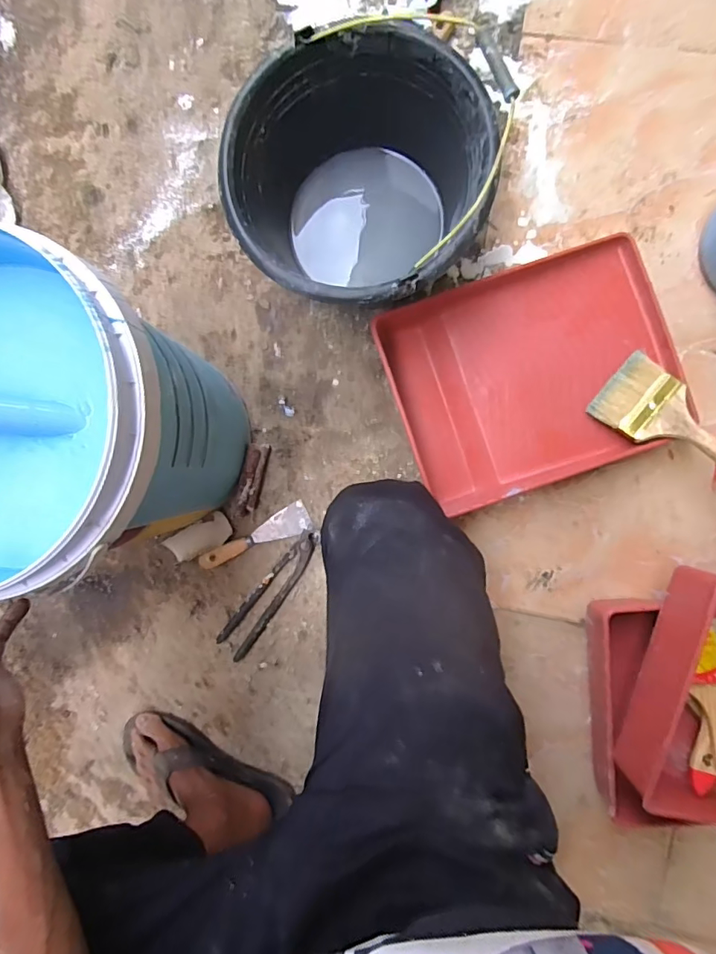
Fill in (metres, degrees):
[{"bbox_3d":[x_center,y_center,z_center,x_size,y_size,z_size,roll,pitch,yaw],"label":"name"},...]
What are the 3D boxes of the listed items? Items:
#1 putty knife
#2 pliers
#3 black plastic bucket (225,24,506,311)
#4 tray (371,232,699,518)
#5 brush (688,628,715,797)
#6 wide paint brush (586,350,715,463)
[{"bbox_3d":[-0.154,0.086,0.727,0.170,0.019,0.046,-21,89,5],"label":"putty knife"},{"bbox_3d":[-0.129,0.169,0.723,0.048,0.022,0.223,36,93,4],"label":"pliers"},{"bbox_3d":[0.008,-0.342,0.626,0.288,0.196,0.291,0,90,5],"label":"black plastic bucket"},{"bbox_3d":[0.236,-0.138,0.677,0.358,0.050,0.294,-18,89,5],"label":"tray"},{"bbox_3d":[0.414,0.277,0.574,0.034,0.035,0.177,1,91,5],"label":"brush"},{"bbox_3d":[0.402,-0.068,0.618,0.194,0.020,0.090,39,94,16],"label":"wide paint brush"}]

